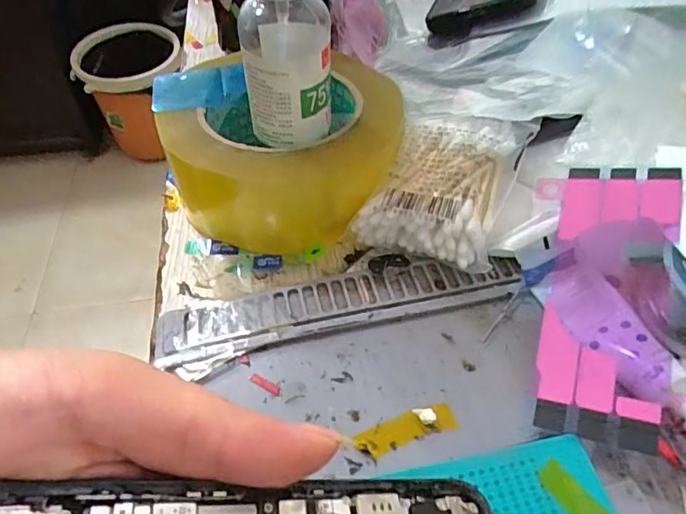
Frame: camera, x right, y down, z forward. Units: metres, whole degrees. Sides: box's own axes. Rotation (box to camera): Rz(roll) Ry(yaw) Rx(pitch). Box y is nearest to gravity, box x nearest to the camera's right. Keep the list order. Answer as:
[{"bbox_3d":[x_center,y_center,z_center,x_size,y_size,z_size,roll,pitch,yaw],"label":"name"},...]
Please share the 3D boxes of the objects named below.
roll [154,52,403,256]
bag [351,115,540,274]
[{"bbox_3d":[-0.028,-0.060,0.259,0.111,0.045,0.107,0,49,0],"label":"roll"},{"bbox_3d":[0.052,-0.038,0.247,0.063,0.030,0.087,20,52,17],"label":"bag"}]

